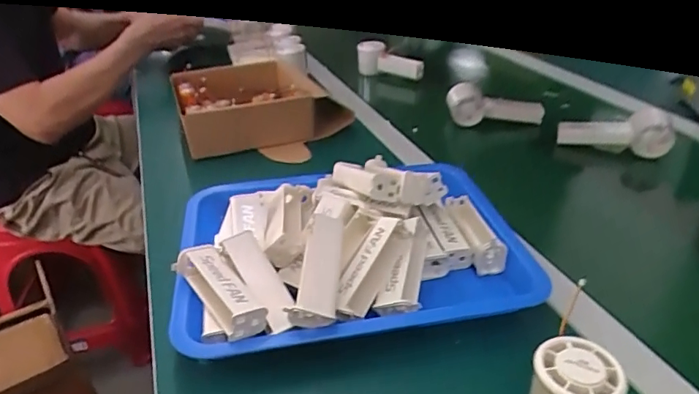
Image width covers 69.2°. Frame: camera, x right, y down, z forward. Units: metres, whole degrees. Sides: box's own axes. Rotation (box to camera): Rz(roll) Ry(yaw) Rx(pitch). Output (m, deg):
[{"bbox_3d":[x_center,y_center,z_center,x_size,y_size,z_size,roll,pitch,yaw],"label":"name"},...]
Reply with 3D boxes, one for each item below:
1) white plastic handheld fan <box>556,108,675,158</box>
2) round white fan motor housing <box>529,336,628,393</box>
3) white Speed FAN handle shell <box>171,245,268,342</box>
[{"bbox_3d":[0.379,-0.094,0.722,0.147,0.054,0.055,4,33,9],"label":"white plastic handheld fan"},{"bbox_3d":[0.157,0.137,0.360,0.058,0.057,0.052,16,36,26],"label":"round white fan motor housing"},{"bbox_3d":[-0.113,0.081,0.442,0.037,0.028,0.104,-25,38,-32],"label":"white Speed FAN handle shell"}]

